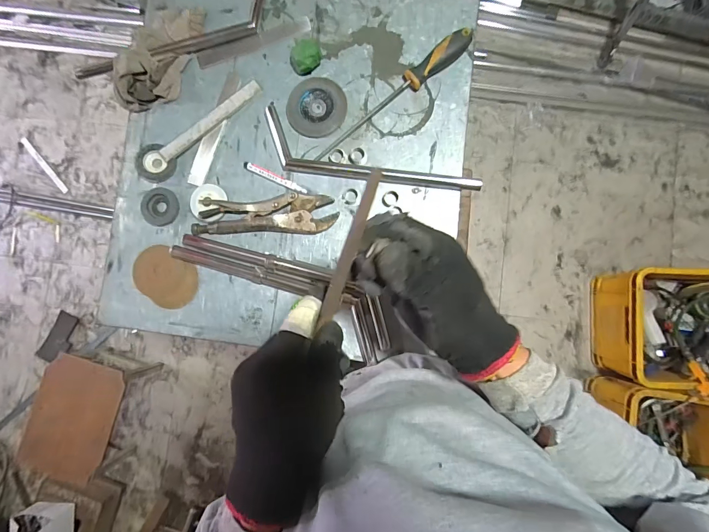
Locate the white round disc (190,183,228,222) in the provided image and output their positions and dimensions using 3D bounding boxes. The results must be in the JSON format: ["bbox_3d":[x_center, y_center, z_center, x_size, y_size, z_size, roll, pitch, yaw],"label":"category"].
[{"bbox_3d":[-0.232,-0.100,0.574,0.055,0.015,0.061,0,86,5],"label":"white round disc"}]

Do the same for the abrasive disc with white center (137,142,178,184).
[{"bbox_3d":[-0.317,-0.164,0.582,0.058,0.016,0.057,0,85,5],"label":"abrasive disc with white center"}]

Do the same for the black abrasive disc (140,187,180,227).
[{"bbox_3d":[-0.310,-0.095,0.581,0.056,0.013,0.060,0,85,5],"label":"black abrasive disc"}]

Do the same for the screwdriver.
[{"bbox_3d":[0.060,-0.262,0.558,0.294,0.027,0.032,-39,84,1],"label":"screwdriver"}]

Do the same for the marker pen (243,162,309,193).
[{"bbox_3d":[-0.124,-0.138,0.568,0.107,0.008,0.013,24,88,6],"label":"marker pen"}]

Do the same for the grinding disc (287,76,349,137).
[{"bbox_3d":[-0.060,-0.253,0.576,0.092,0.004,0.096,0,85,5],"label":"grinding disc"}]

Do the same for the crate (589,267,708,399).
[{"bbox_3d":[1.111,0.198,1.188,0.518,0.269,0.375,2,86,5],"label":"crate"}]

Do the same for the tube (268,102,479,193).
[{"bbox_3d":[0.014,-0.156,0.562,0.351,0.017,0.083,20,87,6],"label":"tube"}]

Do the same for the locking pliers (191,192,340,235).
[{"bbox_3d":[-0.138,-0.080,0.564,0.216,0.014,0.059,0,86,5],"label":"locking pliers"}]

